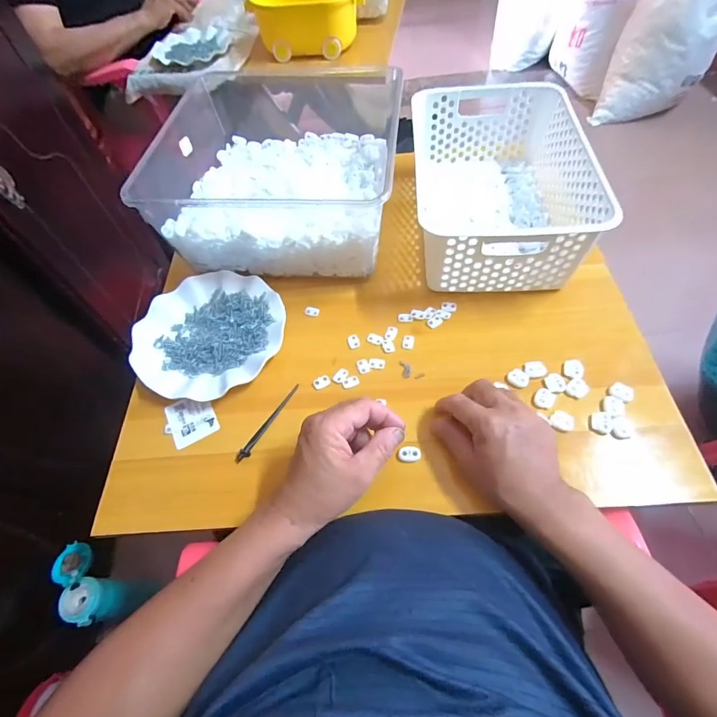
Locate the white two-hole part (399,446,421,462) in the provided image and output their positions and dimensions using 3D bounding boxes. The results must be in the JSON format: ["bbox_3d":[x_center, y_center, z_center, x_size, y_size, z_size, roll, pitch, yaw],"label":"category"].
[{"bbox_3d":[0.052,0.097,0.412,0.022,0.004,0.017,1,58,4],"label":"white two-hole part"}]

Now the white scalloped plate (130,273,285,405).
[{"bbox_3d":[-0.182,-0.032,0.498,0.173,0.019,0.175,-2,57,3],"label":"white scalloped plate"}]

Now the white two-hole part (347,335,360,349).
[{"bbox_3d":[-0.006,-0.020,0.491,0.014,0.005,0.018,-17,58,-7],"label":"white two-hole part"}]

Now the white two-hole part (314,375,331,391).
[{"bbox_3d":[-0.042,0.027,0.464,0.020,0.004,0.013,-26,60,-13],"label":"white two-hole part"}]

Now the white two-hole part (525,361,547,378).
[{"bbox_3d":[0.196,0.013,0.448,0.022,0.004,0.020,-1,57,3],"label":"white two-hole part"}]

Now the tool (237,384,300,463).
[{"bbox_3d":[-0.098,0.069,0.442,0.010,0.004,0.103,26,63,19],"label":"tool"}]

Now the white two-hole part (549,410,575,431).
[{"bbox_3d":[0.209,0.063,0.414,0.022,0.004,0.019,28,63,19],"label":"white two-hole part"}]

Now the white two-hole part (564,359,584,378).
[{"bbox_3d":[0.237,0.011,0.445,0.019,0.005,0.024,5,58,7],"label":"white two-hole part"}]

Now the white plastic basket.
[{"bbox_3d":[0.178,-0.229,0.540,0.204,0.113,0.299,0,57,3],"label":"white plastic basket"}]

